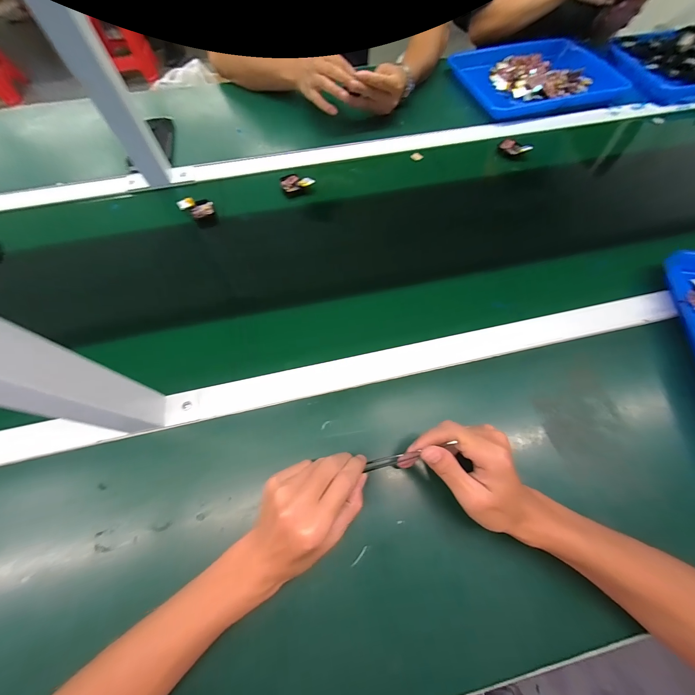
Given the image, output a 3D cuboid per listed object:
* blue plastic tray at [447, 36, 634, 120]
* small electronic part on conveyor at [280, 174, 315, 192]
[{"bbox_3d":[0.445,-0.624,0.666,0.377,0.029,0.255,-20,67,-9],"label":"blue plastic tray"},{"bbox_3d":[-0.091,-0.299,0.533,0.059,0.019,0.034,-10,66,-5],"label":"small electronic part on conveyor"}]

